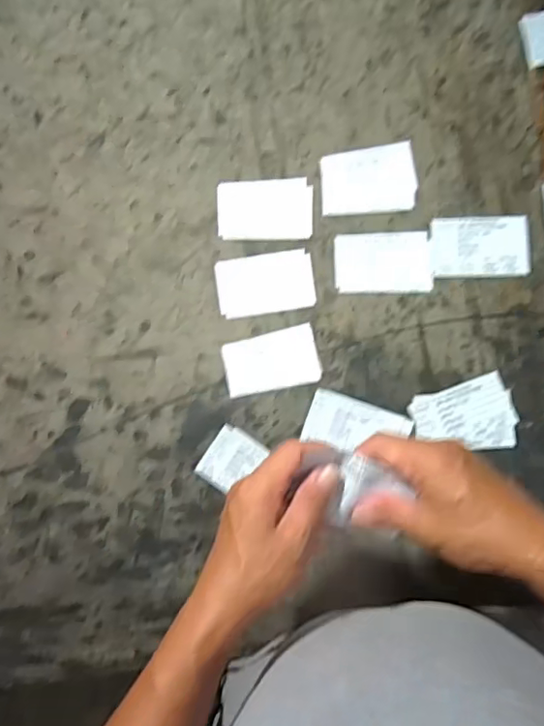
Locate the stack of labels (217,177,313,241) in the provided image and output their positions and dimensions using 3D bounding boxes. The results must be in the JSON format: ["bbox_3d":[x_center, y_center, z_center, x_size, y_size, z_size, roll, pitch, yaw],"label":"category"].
[{"bbox_3d":[-0.007,-0.156,0.579,0.095,0.004,0.064,0,84,5],"label":"stack of labels"}]

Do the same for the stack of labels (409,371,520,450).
[{"bbox_3d":[0.181,0.051,0.538,0.092,0.005,0.068,-11,83,4],"label":"stack of labels"}]

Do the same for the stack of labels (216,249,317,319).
[{"bbox_3d":[-0.006,-0.080,0.571,0.095,0.004,0.061,-8,83,4],"label":"stack of labels"}]

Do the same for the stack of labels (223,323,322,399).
[{"bbox_3d":[0.000,-0.002,0.562,0.092,0.004,0.057,-11,83,4],"label":"stack of labels"}]

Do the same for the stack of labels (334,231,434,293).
[{"bbox_3d":[0.110,-0.099,0.563,0.093,0.005,0.061,-1,84,5],"label":"stack of labels"}]

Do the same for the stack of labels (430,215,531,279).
[{"bbox_3d":[0.203,-0.113,0.555,0.092,0.004,0.060,0,84,5],"label":"stack of labels"}]

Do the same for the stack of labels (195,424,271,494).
[{"bbox_3d":[-0.040,0.094,0.552,0.048,0.004,0.058,33,88,7],"label":"stack of labels"}]

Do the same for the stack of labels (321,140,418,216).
[{"bbox_3d":[0.097,-0.184,0.572,0.092,0.004,0.068,-3,84,5],"label":"stack of labels"}]

